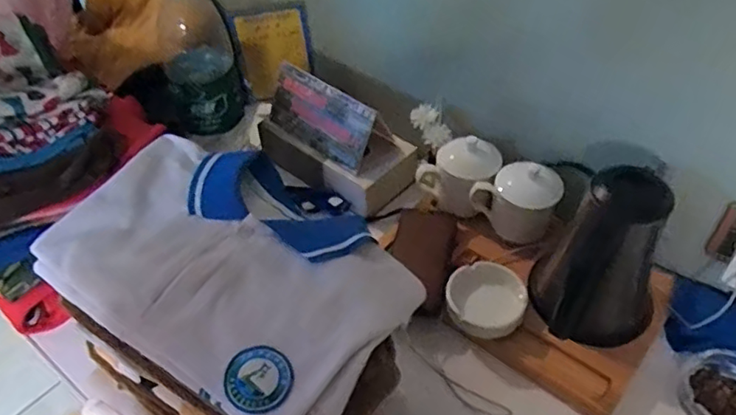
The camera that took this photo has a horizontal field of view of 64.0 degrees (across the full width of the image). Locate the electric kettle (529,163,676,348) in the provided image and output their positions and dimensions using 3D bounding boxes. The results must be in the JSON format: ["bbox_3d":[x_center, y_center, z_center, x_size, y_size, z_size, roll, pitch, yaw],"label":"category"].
[{"bbox_3d":[0.282,0.068,0.689,0.147,0.196,0.152,4,45,6],"label":"electric kettle"}]

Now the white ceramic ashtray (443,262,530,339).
[{"bbox_3d":[0.151,0.117,0.757,0.098,0.024,0.101,-1,45,1],"label":"white ceramic ashtray"}]

